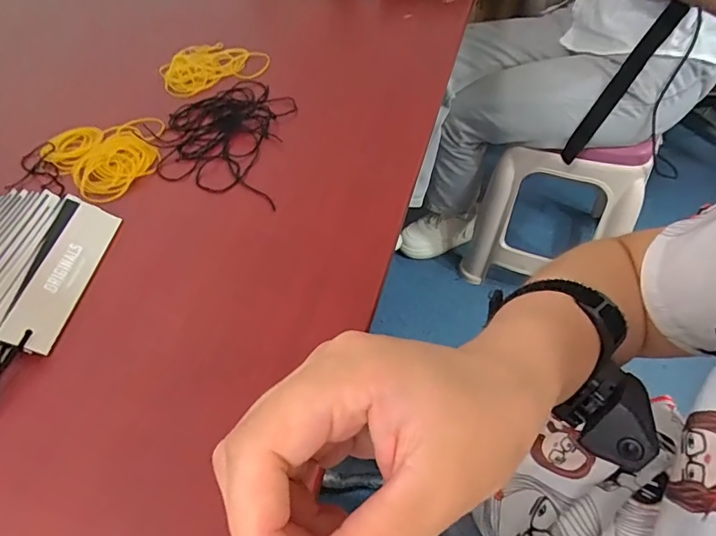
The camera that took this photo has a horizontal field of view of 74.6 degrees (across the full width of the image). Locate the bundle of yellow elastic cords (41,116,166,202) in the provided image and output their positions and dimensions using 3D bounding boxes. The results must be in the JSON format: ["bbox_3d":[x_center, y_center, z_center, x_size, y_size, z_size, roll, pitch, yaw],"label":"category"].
[{"bbox_3d":[-0.236,-0.117,0.451,0.121,0.014,0.101,34,62,28],"label":"bundle of yellow elastic cords"}]

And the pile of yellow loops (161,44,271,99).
[{"bbox_3d":[-0.167,-0.237,0.547,0.117,0.015,0.087,-17,52,-9],"label":"pile of yellow loops"}]

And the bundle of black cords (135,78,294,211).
[{"bbox_3d":[-0.136,-0.135,0.462,0.144,0.006,0.177,4,52,8],"label":"bundle of black cords"}]

